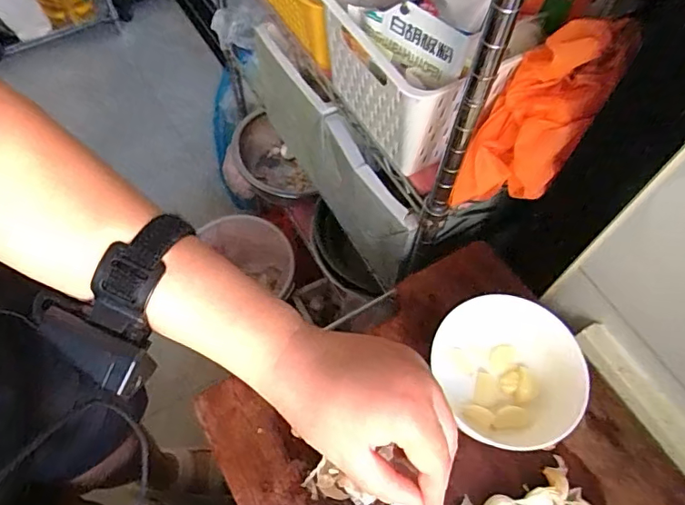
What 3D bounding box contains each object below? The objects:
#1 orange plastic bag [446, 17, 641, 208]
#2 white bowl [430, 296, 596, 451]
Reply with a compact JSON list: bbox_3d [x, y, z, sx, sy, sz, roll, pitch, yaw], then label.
[{"bbox_3d":[0.161,-0.111,0.440,0.052,0.183,0.077,-18,61,-44],"label":"orange plastic bag"},{"bbox_3d":[0.153,0.104,0.457,0.116,0.054,0.121,-17,64,-11],"label":"white bowl"}]

